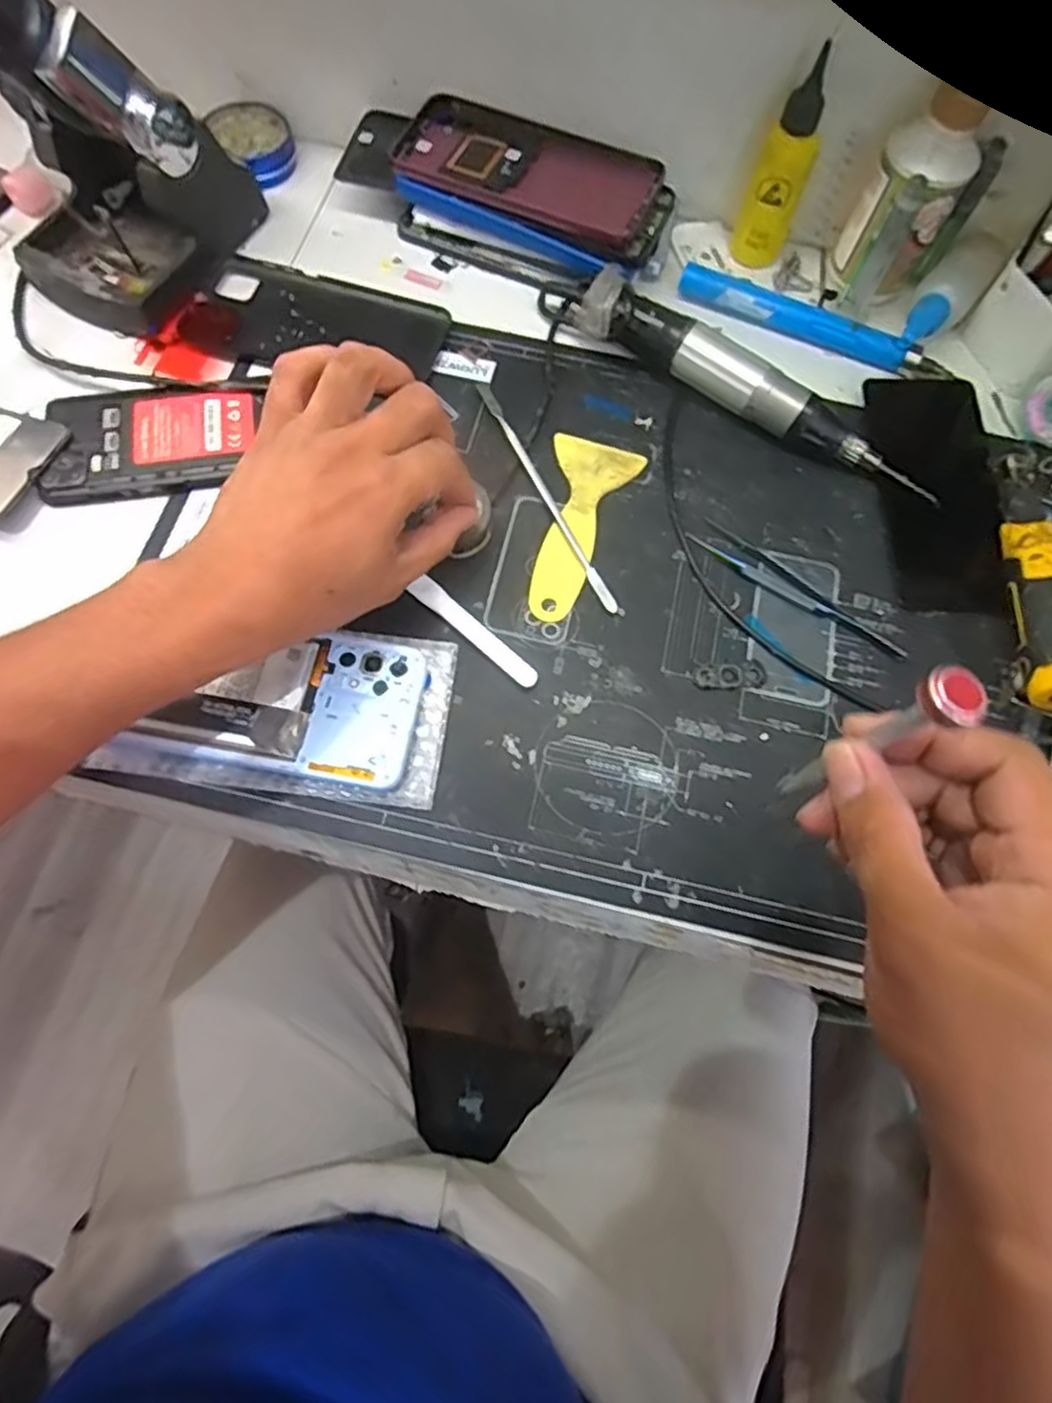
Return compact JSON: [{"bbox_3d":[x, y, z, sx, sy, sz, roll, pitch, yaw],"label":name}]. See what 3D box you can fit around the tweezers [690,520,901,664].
[{"bbox_3d":[0.152,-0.062,0.397,0.130,0.005,0.019,38,73,11],"label":"tweezers"}]

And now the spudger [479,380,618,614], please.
[{"bbox_3d":[0.009,-0.125,0.416,0.008,0.005,0.174,-24,71,-11],"label":"spudger"}]

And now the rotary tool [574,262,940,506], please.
[{"bbox_3d":[0.132,-0.186,0.429,0.230,0.038,0.033,35,72,10],"label":"rotary tool"}]

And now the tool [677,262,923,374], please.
[{"bbox_3d":[0.177,-0.248,0.465,0.157,0.018,0.019,26,71,7],"label":"tool"}]

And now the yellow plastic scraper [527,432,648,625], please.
[{"bbox_3d":[0.030,-0.102,0.411,0.051,0.004,0.125,16,70,3],"label":"yellow plastic scraper"}]

